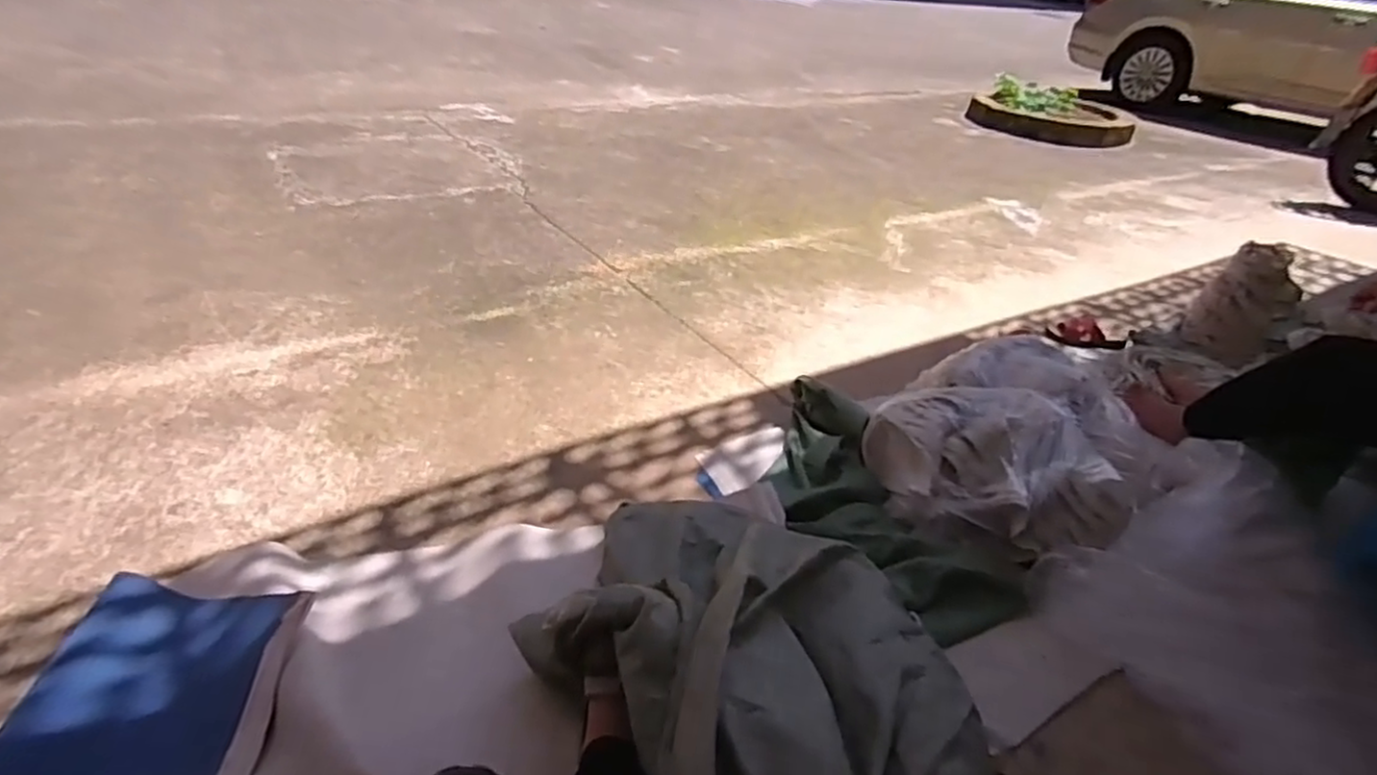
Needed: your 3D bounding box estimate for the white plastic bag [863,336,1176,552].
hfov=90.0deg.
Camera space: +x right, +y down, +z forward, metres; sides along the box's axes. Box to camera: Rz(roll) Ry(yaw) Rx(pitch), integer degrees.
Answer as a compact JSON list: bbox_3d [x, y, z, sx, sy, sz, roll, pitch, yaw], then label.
[{"bbox_3d":[0.693,0.087,1.453,0.710,0.172,0.513,-25,46,-36],"label":"white plastic bag"}]

